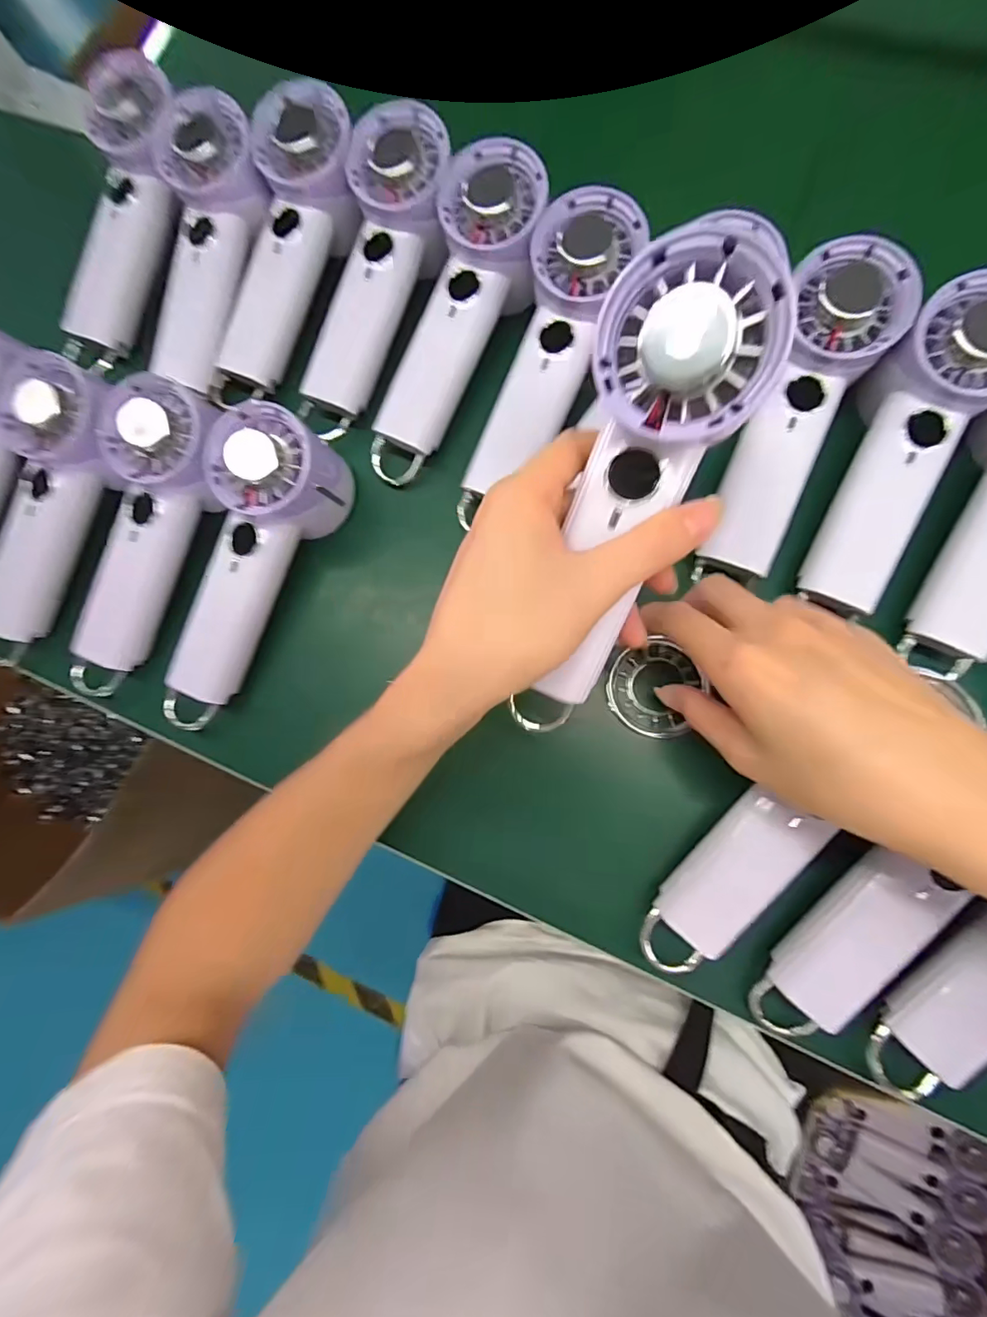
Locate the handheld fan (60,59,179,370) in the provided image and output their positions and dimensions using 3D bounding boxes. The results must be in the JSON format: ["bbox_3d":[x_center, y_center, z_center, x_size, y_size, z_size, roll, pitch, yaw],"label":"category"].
[{"bbox_3d":[-0.246,-0.290,0.344,0.061,0.032,0.184,21,103,8],"label":"handheld fan"}]

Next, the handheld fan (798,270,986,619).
[{"bbox_3d":[0.224,-0.110,0.277,0.059,0.033,0.174,24,102,8],"label":"handheld fan"}]

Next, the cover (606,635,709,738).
[{"bbox_3d":[0.094,0.016,0.299,0.052,0.007,0.055,27,85,8],"label":"cover"}]

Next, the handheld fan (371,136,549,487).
[{"bbox_3d":[-0.024,-0.204,0.316,0.062,0.036,0.194,27,102,8],"label":"handheld fan"}]

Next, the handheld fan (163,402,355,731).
[{"bbox_3d":[-0.151,-0.054,0.317,0.065,0.060,0.186,24,98,8],"label":"handheld fan"}]

